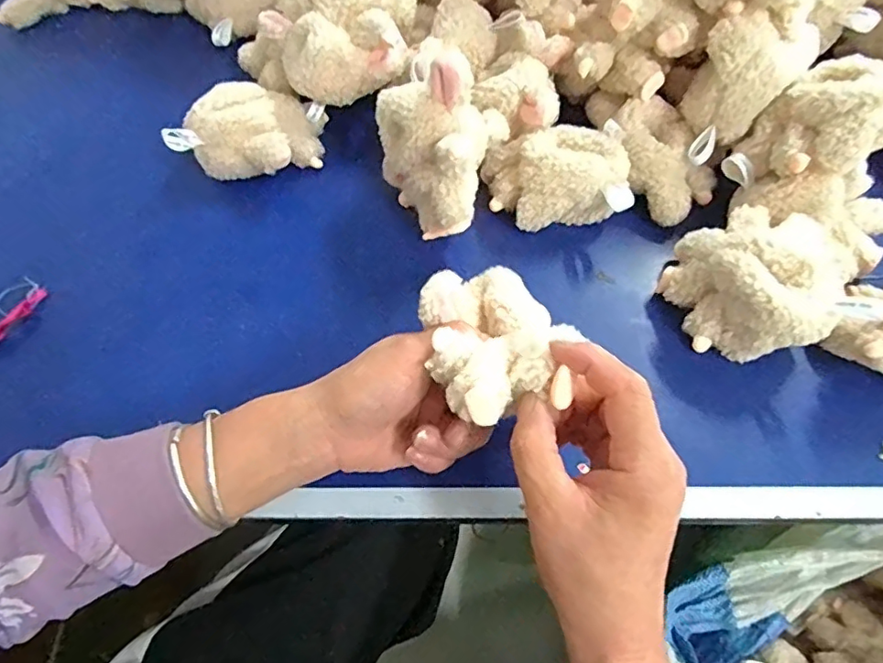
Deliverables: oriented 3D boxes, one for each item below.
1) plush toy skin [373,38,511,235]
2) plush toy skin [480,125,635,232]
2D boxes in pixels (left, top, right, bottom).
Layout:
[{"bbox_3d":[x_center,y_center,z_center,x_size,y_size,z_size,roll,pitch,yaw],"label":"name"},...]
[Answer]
[{"bbox_3d":[-0.005,-0.136,0.417,0.092,0.117,0.088,3,61,2],"label":"plush toy skin"},{"bbox_3d":[0.090,-0.120,0.451,0.107,0.066,0.061,2,61,2],"label":"plush toy skin"}]

